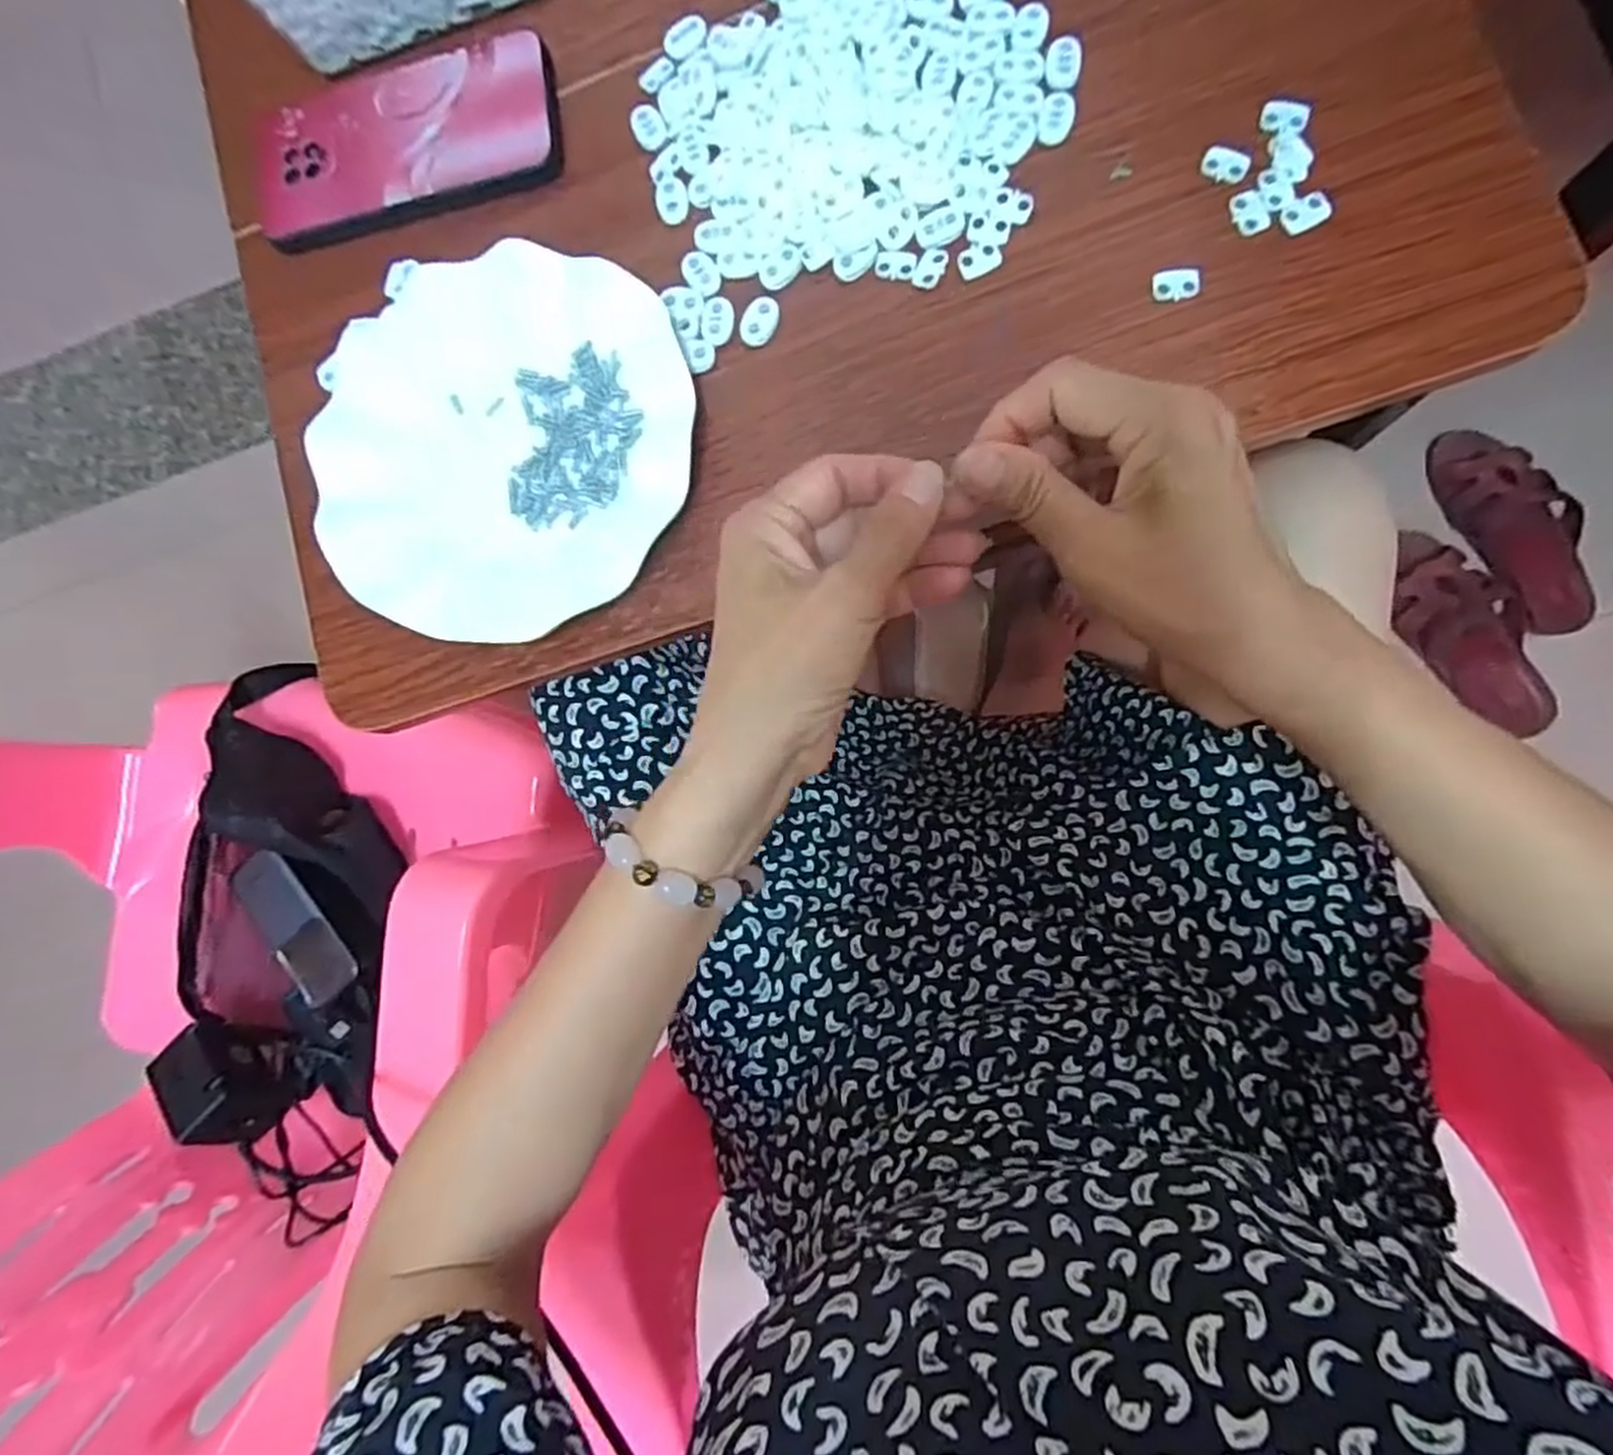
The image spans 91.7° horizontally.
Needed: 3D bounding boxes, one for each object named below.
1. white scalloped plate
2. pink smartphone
[{"bbox_3d":[-0.147,-0.134,0.371,0.185,0.018,0.178,-1,86,9],"label":"white scalloped plate"},{"bbox_3d":[-0.210,-0.307,0.405,0.165,0.015,0.088,-10,84,8],"label":"pink smartphone"}]

